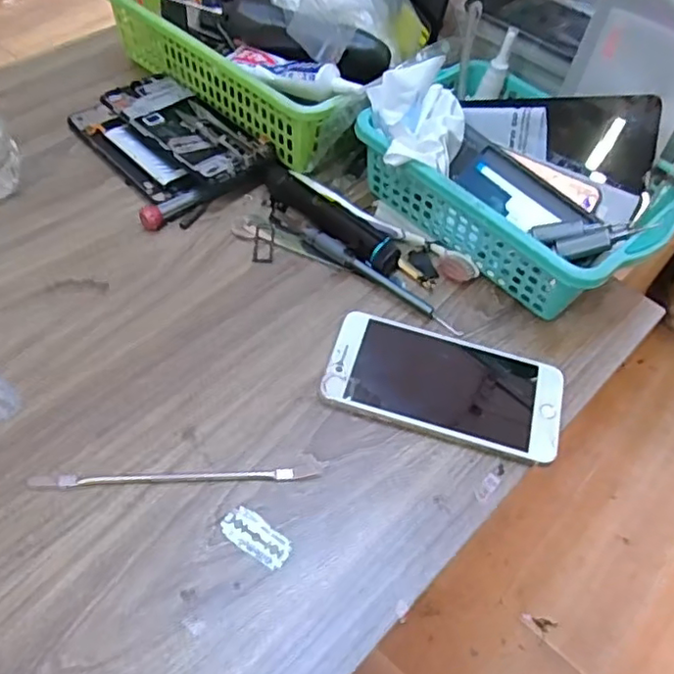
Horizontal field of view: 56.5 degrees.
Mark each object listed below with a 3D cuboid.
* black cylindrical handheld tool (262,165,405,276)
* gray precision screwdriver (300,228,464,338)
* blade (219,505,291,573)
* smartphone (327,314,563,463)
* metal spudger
[{"bbox_3d":[-0.007,-0.092,0.491,0.131,0.022,0.027,38,60,20],"label":"black cylindrical handheld tool"},{"bbox_3d":[0.032,-0.043,0.464,0.141,0.016,0.013,33,59,17],"label":"gray precision screwdriver"},{"bbox_3d":[-0.046,0.112,0.354,0.042,0.004,0.020,30,58,15],"label":"blade"},{"bbox_3d":[0.072,0.032,0.420,0.154,0.010,0.074,17,55,7],"label":"smartphone"},{"bbox_3d":[-0.095,0.083,0.370,0.164,0.004,0.007,-1,55,-6],"label":"metal spudger"}]

